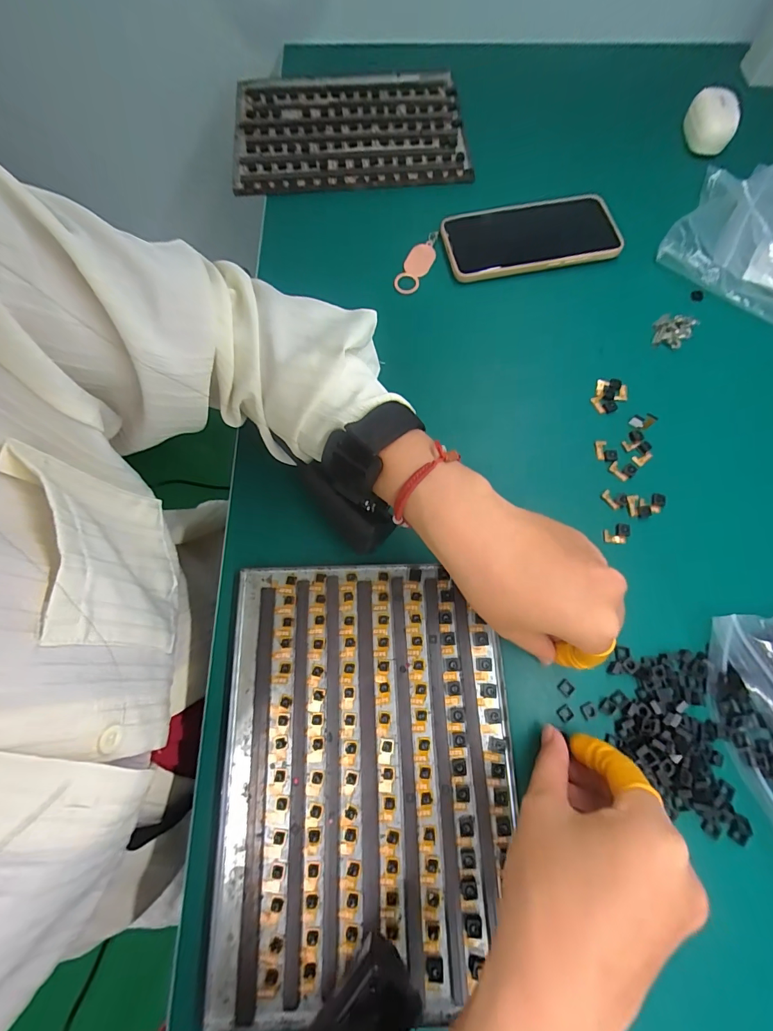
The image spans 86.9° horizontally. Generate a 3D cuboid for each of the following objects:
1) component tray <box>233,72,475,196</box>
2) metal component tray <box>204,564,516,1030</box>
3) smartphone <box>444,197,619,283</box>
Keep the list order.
[{"bbox_3d":[-0.041,-0.411,0.437,0.240,0.017,0.164,-3,71,0],"label":"component tray"},{"bbox_3d":[-0.013,0.154,0.261,0.177,0.016,0.240,-1,71,1],"label":"metal component tray"},{"bbox_3d":[0.139,-0.268,0.386,0.165,0.010,0.077,-12,71,-3],"label":"smartphone"}]

